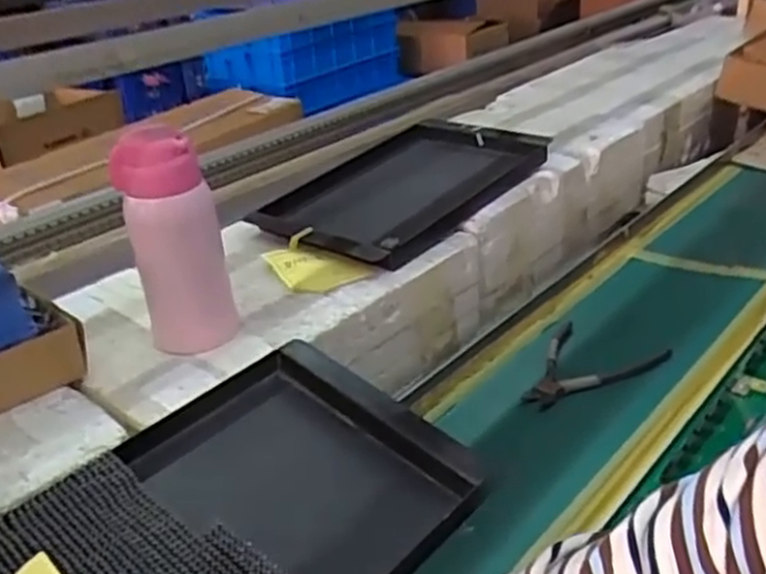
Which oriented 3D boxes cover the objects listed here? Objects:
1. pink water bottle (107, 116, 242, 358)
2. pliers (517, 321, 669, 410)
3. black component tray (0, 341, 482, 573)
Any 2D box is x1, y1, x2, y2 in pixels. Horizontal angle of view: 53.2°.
[{"bbox_3d":[-0.184,-0.039,0.686,0.080,0.204,0.064,-13,25,-14],"label":"pink water bottle"},{"bbox_3d":[0.188,0.078,0.719,0.113,0.013,0.137,16,33,41],"label":"pliers"},{"bbox_3d":[-0.119,0.172,0.514,0.223,0.028,0.369,28,37,29],"label":"black component tray"}]

